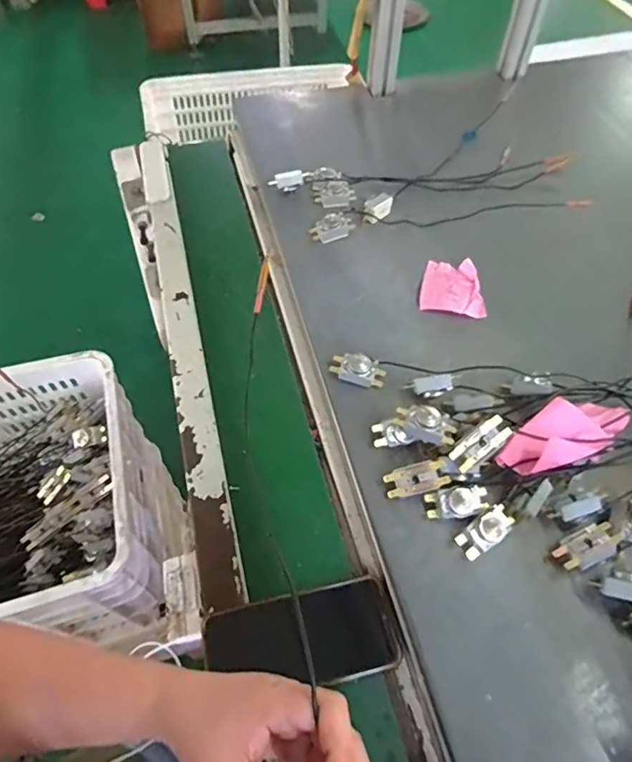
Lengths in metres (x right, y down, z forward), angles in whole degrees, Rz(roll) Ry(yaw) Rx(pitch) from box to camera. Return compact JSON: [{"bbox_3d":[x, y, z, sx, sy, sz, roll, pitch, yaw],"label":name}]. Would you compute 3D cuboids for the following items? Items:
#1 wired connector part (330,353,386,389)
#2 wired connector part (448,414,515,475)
[{"bbox_3d":[0.046,-0.013,0.573,0.059,0.023,0.031,11,57,7],"label":"wired connector part"},{"bbox_3d":[0.155,0.059,0.491,0.060,0.018,0.029,-39,88,-1],"label":"wired connector part"}]

